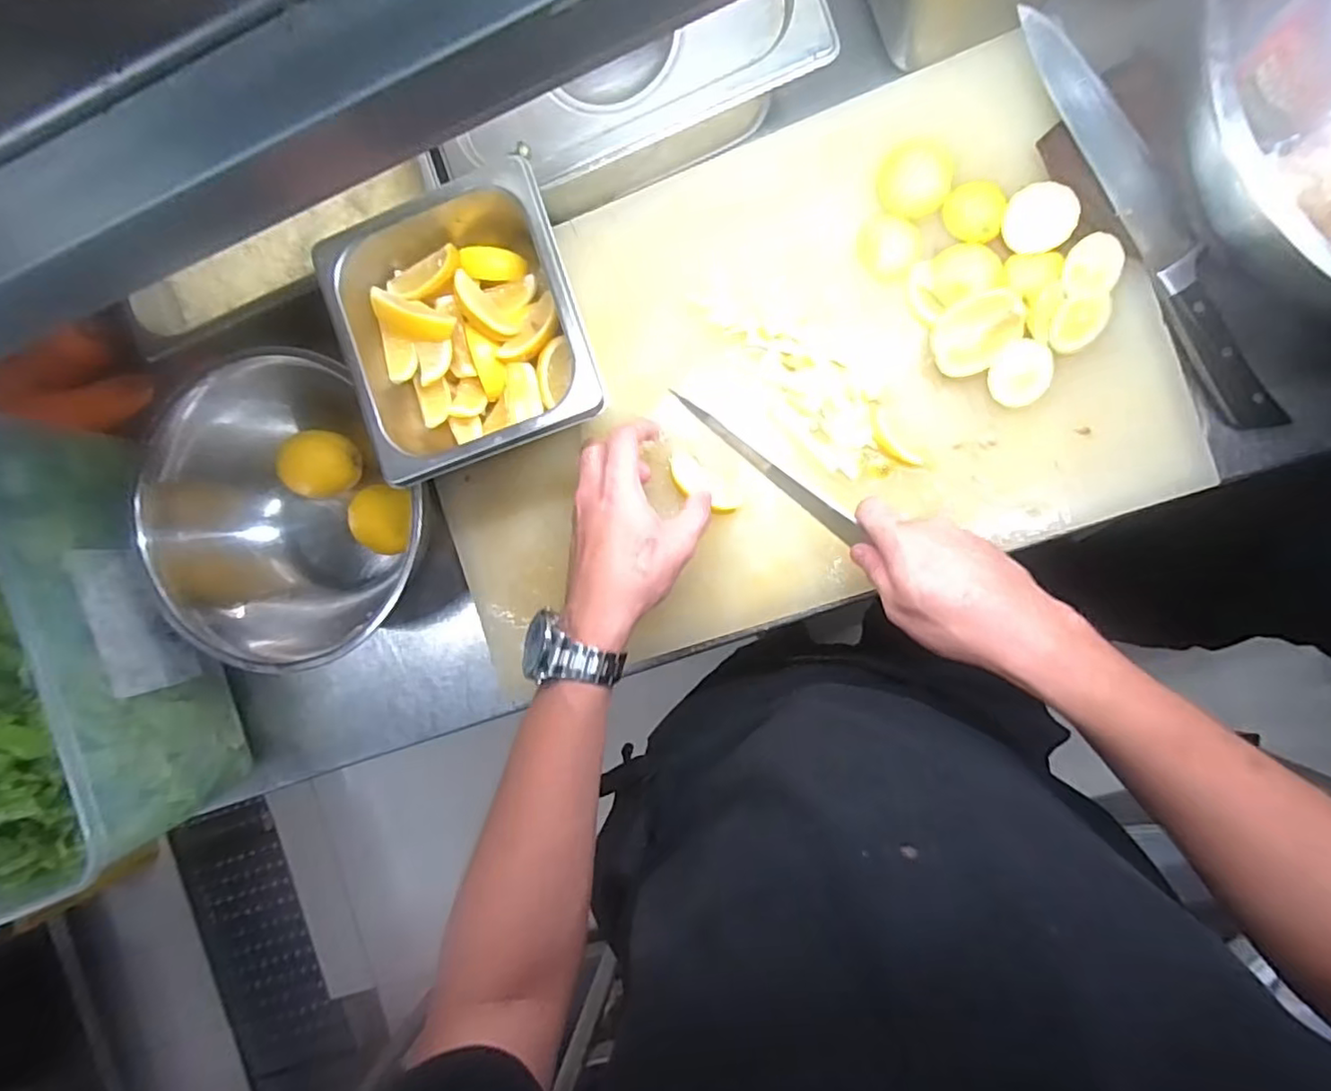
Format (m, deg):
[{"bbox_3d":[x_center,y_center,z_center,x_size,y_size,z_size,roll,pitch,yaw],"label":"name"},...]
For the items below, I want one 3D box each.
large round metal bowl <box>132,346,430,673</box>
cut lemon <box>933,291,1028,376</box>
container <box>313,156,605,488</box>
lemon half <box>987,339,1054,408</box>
[{"bbox_3d":[-0.295,-0.020,0.506,0.232,0.098,0.214,44,96,5],"label":"large round metal bowl"},{"bbox_3d":[0.220,-0.152,0.442,0.059,0.034,0.047,-44,85,6],"label":"cut lemon"},{"bbox_3d":[-0.134,-0.146,0.436,0.159,0.087,0.174,-18,88,8],"label":"container"},{"bbox_3d":[0.251,-0.122,0.438,0.044,0.013,0.044,-31,107,11],"label":"lemon half"}]

